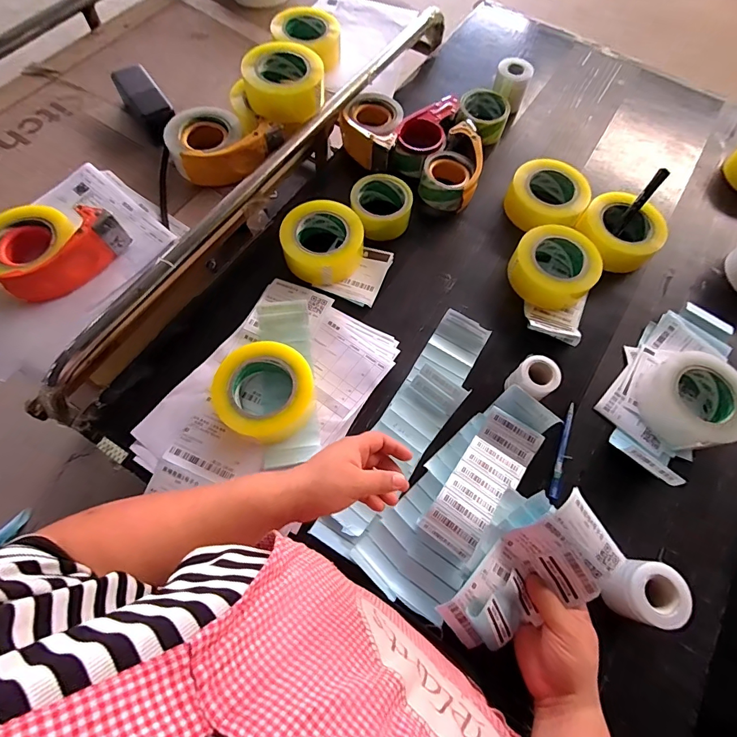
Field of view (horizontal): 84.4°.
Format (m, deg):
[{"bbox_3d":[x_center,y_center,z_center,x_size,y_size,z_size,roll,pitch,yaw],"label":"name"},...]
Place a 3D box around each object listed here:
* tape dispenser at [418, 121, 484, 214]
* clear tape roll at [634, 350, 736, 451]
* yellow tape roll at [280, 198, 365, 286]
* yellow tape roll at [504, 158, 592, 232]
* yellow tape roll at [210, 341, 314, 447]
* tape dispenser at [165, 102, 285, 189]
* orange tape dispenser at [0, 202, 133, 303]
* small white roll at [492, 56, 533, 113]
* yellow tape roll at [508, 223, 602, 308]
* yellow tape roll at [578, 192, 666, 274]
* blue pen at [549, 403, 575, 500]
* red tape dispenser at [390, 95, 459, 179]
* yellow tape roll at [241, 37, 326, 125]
[{"bbox_3d":[0.143,-0.338,0.689,0.091,0.062,0.147,17,68,5],"label":"tape dispenser"},{"bbox_3d":[0.427,0.042,0.535,0.106,0.066,0.120,-13,69,-8],"label":"clear tape roll"},{"bbox_3d":[-0.069,-0.192,0.620,0.120,0.052,0.119,1,67,-2],"label":"yellow tape roll"},{"bbox_3d":[0.296,-0.284,0.677,0.121,0.055,0.121,1,67,-2],"label":"yellow tape roll"},{"bbox_3d":[-0.130,0.032,0.525,0.126,0.050,0.120,1,67,-2],"label":"yellow tape roll"},{"bbox_3d":[-0.229,-0.359,0.644,0.160,0.055,0.124,-27,73,-13],"label":"tape dispenser"},{"bbox_3d":[-0.434,-0.169,0.549,0.124,0.061,0.153,35,70,10],"label":"orange tape dispenser"},{"bbox_3d":[0.266,-0.530,0.767,0.065,0.070,0.062,28,69,9],"label":"small white roll"},{"bbox_3d":[0.282,-0.154,0.622,0.123,0.060,0.112,25,69,8],"label":"yellow tape roll"},{"bbox_3d":[0.399,-0.216,0.651,0.125,0.052,0.125,1,67,-2],"label":"yellow tape roll"},{"bbox_3d":[0.258,0.106,0.532,0.018,0.010,0.135,21,68,6],"label":"blue pen"},{"bbox_3d":[0.096,-0.404,0.725,0.083,0.075,0.172,19,68,6],"label":"red tape dispenser"},{"bbox_3d":[-0.133,-0.459,0.654,0.123,0.064,0.123,1,68,-3],"label":"yellow tape roll"}]

